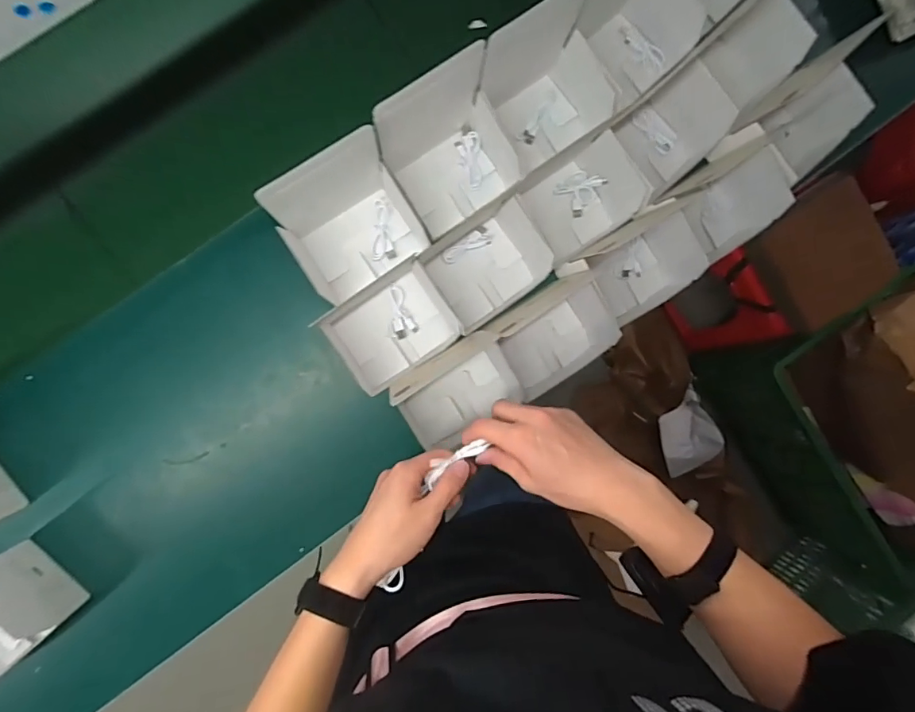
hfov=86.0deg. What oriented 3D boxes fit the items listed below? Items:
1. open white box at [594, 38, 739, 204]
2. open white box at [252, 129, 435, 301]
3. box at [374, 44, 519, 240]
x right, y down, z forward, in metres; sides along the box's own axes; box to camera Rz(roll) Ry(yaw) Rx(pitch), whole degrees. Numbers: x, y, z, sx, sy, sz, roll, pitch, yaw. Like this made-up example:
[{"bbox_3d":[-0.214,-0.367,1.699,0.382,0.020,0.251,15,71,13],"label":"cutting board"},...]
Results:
[{"bbox_3d":[0.305,-0.321,0.711,0.144,0.084,0.126,-37,95,-3],"label":"open white box"},{"bbox_3d":[-0.133,-0.154,0.600,0.166,0.182,0.114,-33,95,-4],"label":"open white box"},{"bbox_3d":[-0.005,-0.252,0.604,0.144,0.189,0.114,-37,95,-3],"label":"box"}]

